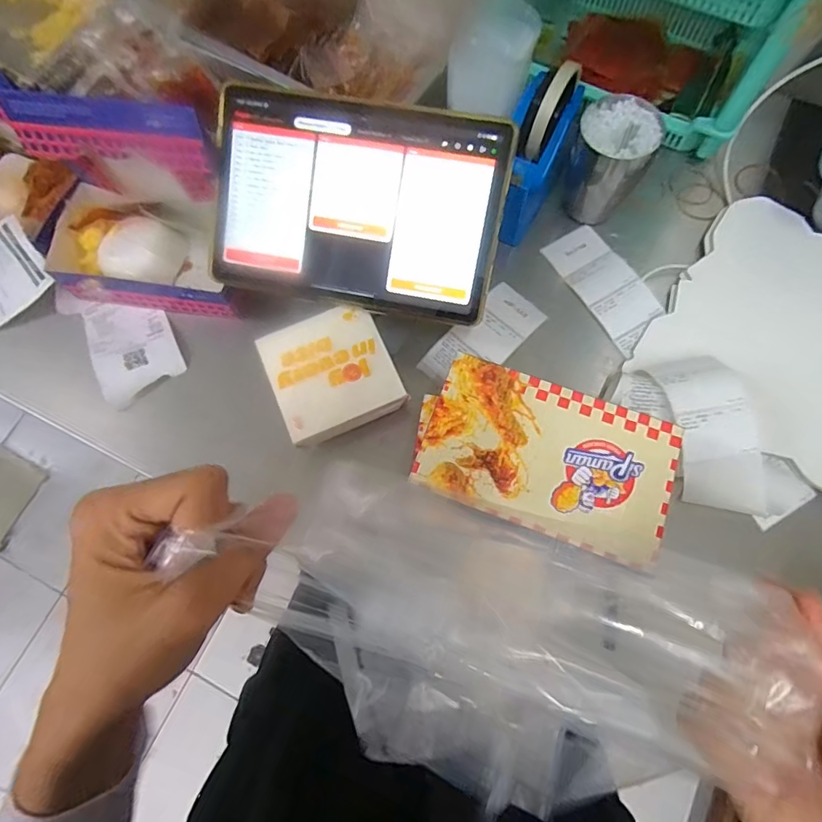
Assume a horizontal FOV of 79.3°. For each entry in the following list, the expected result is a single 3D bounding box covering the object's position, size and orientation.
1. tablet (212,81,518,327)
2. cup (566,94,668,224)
[{"bbox_3d":[-0.049,-0.177,0.430,0.247,0.008,0.165,12,105,6],"label":"tablet"},{"bbox_3d":[0.193,-0.242,0.502,0.073,0.117,0.071,0,73,2],"label":"cup"}]

